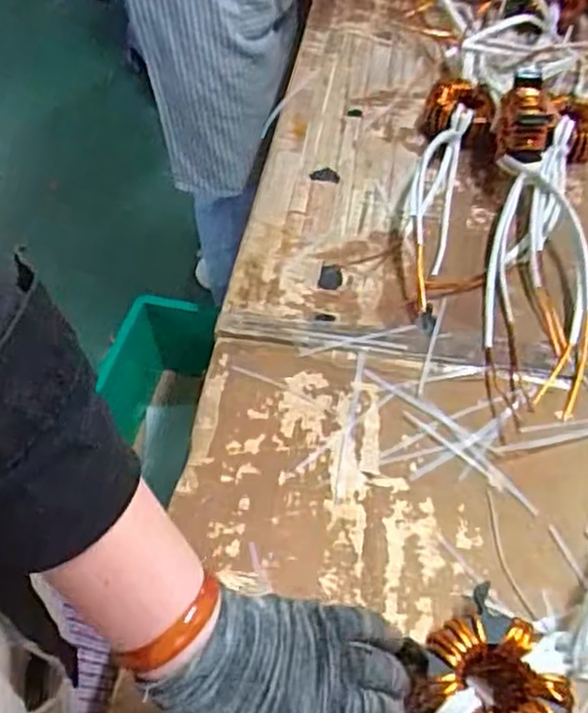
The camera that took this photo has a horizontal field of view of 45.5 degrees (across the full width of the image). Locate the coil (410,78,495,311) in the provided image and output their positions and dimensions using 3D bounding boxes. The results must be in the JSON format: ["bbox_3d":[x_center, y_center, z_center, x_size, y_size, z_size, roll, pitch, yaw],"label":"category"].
[{"bbox_3d":[0.158,-0.188,0.742,0.074,0.040,0.348,11,54,9],"label":"coil"}]

